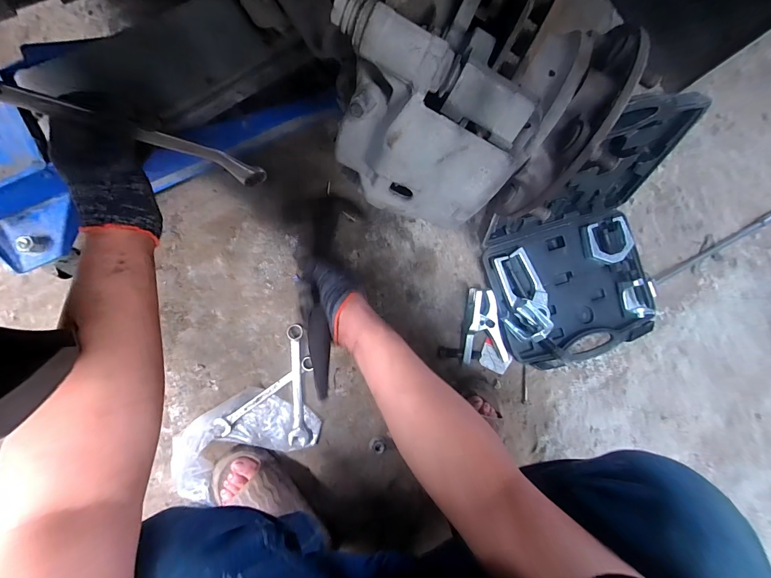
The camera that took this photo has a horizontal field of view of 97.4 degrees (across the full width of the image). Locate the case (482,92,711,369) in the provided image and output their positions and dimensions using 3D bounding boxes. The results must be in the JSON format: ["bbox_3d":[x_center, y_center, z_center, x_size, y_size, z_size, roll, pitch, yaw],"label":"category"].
[{"bbox_3d":[0.405,-0.062,0.642,0.384,0.267,0.397,-15,89,-8],"label":"case"}]

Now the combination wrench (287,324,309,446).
[{"bbox_3d":[-0.171,0.188,0.646,0.036,0.007,0.215,-4,88,-8],"label":"combination wrench"}]

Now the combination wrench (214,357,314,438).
[{"bbox_3d":[-0.223,0.200,0.636,0.201,0.012,0.032,-34,92,-8],"label":"combination wrench"}]

